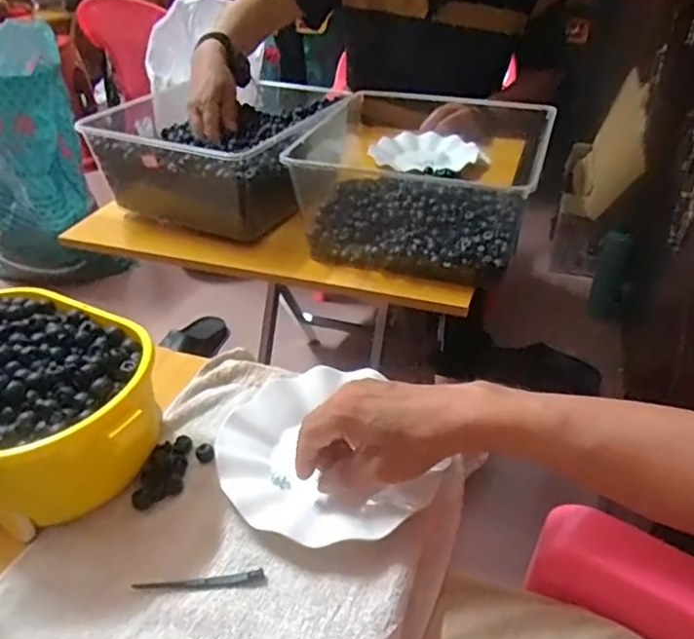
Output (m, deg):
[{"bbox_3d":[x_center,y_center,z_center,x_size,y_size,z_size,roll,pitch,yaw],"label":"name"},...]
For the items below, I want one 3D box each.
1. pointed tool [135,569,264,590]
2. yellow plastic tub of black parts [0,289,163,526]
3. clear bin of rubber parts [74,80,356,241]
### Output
[{"bbox_3d":[-0.103,0.188,0.425,0.089,0.011,0.011,-4,36,-3],"label":"pointed tool"},{"bbox_3d":[-0.254,0.076,0.498,0.226,0.114,0.160,17,40,25],"label":"yellow plastic tub of black parts"},{"bbox_3d":[-0.174,-0.251,0.926,0.279,0.143,0.316,19,41,27],"label":"clear bin of rubber parts"}]

